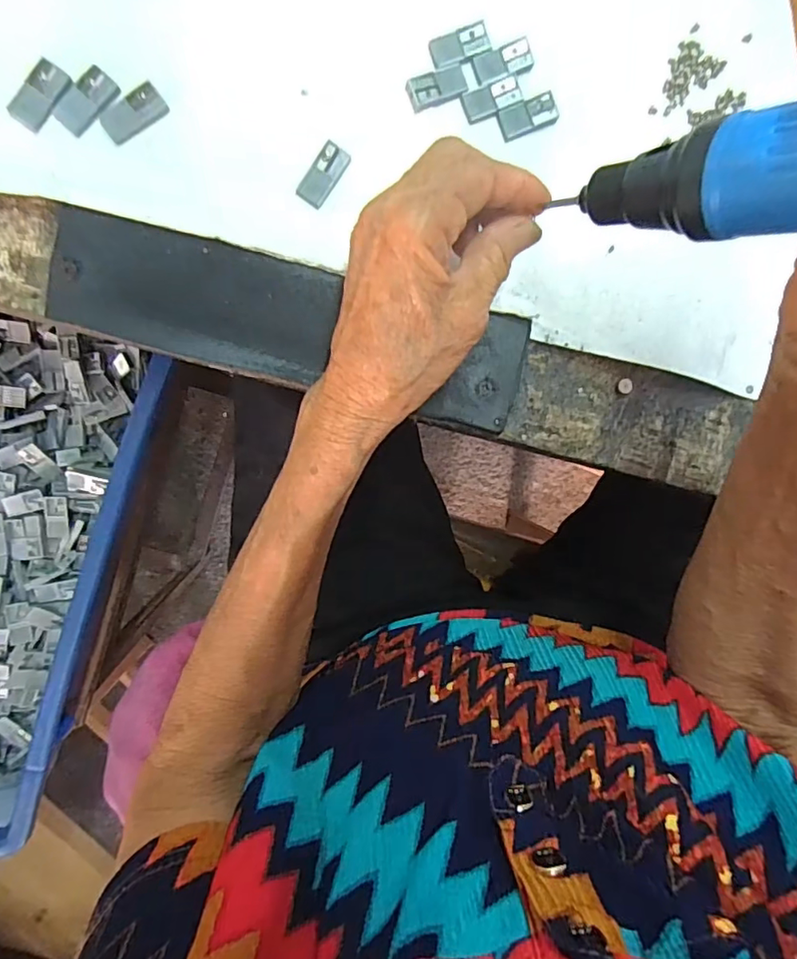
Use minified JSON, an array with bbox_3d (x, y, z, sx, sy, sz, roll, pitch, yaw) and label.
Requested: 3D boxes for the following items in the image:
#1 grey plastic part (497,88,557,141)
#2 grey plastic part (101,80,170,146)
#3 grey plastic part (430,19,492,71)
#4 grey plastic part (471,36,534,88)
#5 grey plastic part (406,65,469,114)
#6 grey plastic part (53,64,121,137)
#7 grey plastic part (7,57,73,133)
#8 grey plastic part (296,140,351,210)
[{"bbox_3d":[0.063,-0.175,0.263,0.029,0.004,0.015,-23,97,-4],"label":"grey plastic part"},{"bbox_3d":[-0.116,-0.160,0.240,0.029,0.004,0.014,-41,98,-2],"label":"grey plastic part"},{"bbox_3d":[0.028,-0.204,0.259,0.028,0.009,0.014,-22,97,-4],"label":"grey plastic part"},{"bbox_3d":[0.050,-0.198,0.258,0.029,0.004,0.014,-22,97,-4],"label":"grey plastic part"},{"bbox_3d":[0.019,-0.185,0.256,0.029,0.004,0.014,-22,97,-4],"label":"grey plastic part"},{"bbox_3d":[-0.135,-0.163,0.235,0.014,0.004,0.028,42,89,-8],"label":"grey plastic part"},{"bbox_3d":[-0.153,-0.163,0.233,0.014,0.005,0.028,36,90,-8],"label":"grey plastic part"},{"bbox_3d":[-0.034,-0.141,0.251,0.013,0.004,0.029,33,91,-8],"label":"grey plastic part"}]

